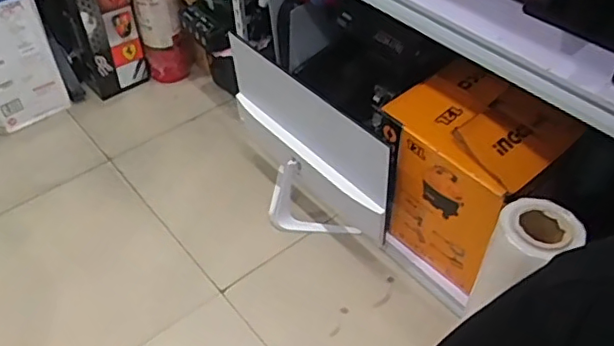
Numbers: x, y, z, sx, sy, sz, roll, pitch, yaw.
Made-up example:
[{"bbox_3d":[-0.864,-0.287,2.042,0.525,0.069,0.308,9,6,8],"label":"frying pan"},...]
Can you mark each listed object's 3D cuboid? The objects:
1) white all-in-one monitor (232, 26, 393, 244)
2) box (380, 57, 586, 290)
[{"bbox_3d":[-0.031,-0.039,1.412,0.139,0.427,0.553,-30,52,-26],"label":"white all-in-one monitor"},{"bbox_3d":[0.337,0.015,1.260,0.208,0.392,0.324,-30,52,-26],"label":"box"}]

